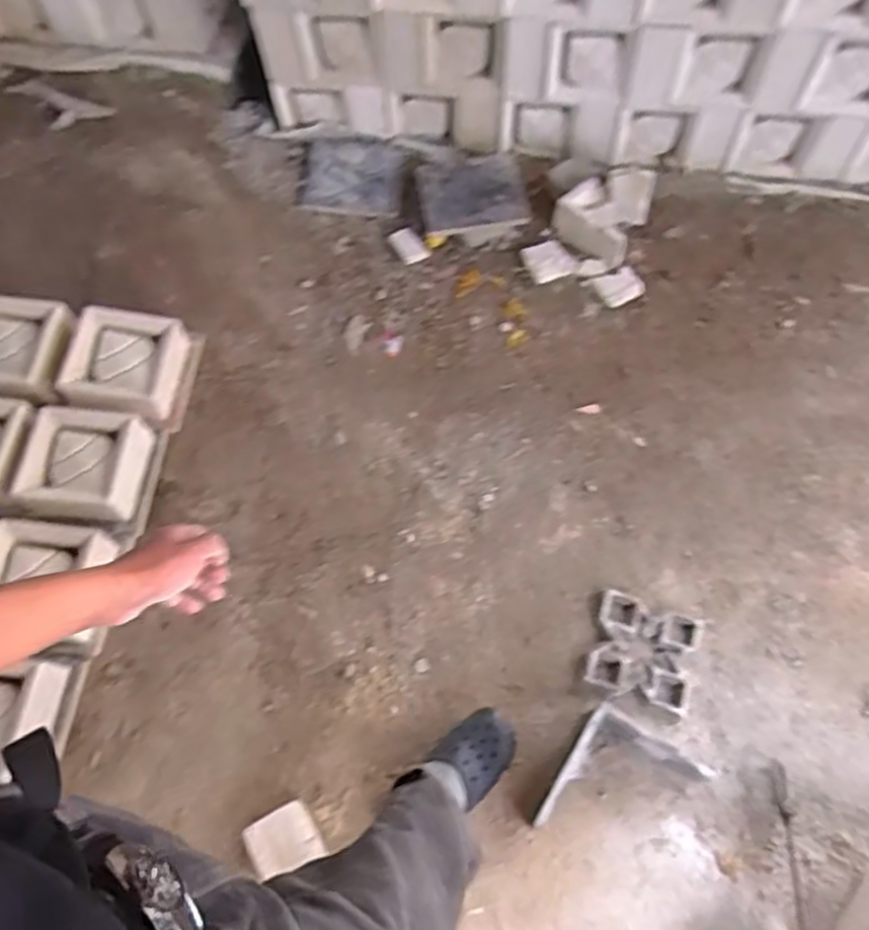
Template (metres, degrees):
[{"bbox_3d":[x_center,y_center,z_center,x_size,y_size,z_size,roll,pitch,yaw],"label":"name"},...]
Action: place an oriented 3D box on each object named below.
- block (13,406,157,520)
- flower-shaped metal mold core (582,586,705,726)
[{"bbox_3d":[-0.746,0.004,1.516,0.231,0.085,0.233,3,63,5],"label":"block"},{"bbox_3d":[0.402,0.364,1.382,0.190,0.024,0.195,16,66,11],"label":"flower-shaped metal mold core"}]

